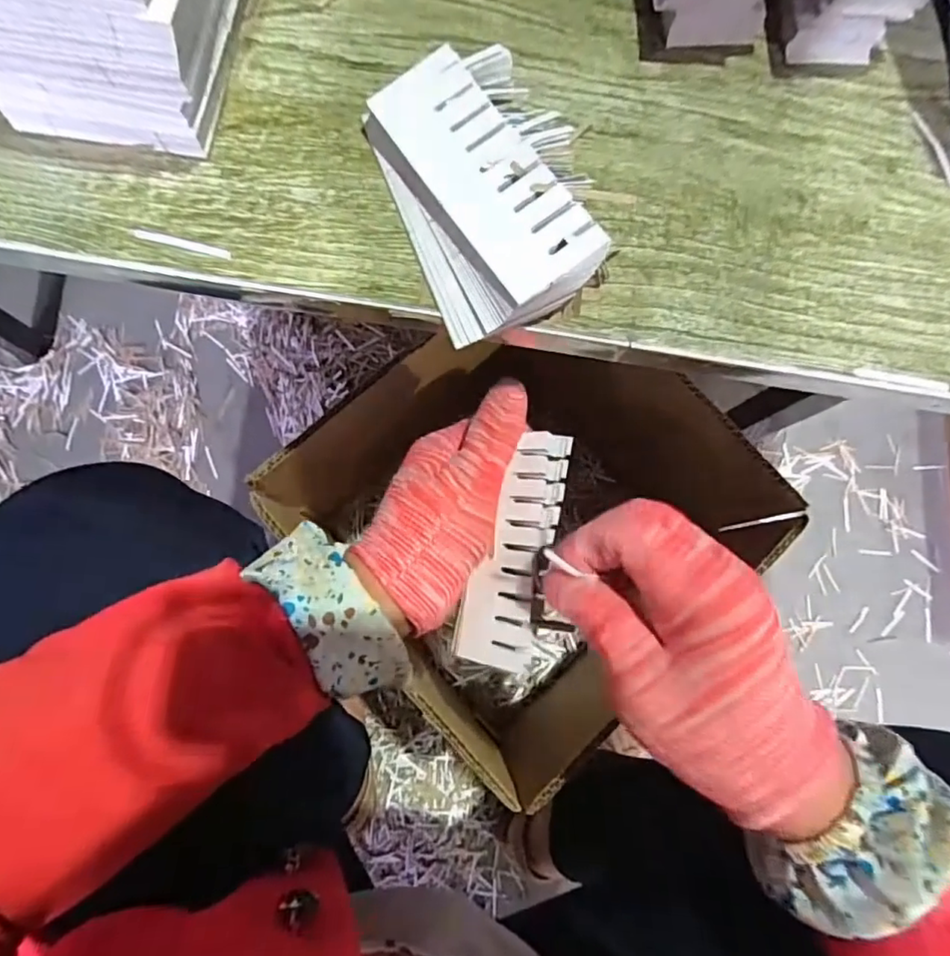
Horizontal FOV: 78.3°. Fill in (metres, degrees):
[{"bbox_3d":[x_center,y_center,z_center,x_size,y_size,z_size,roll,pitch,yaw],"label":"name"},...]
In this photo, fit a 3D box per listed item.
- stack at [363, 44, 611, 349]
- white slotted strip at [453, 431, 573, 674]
[{"bbox_3d":[0.005,-0.117,0.231,0.071,0.034,0.117,-21,83,-5],"label":"stack"},{"bbox_3d":[0.022,0.034,0.283,0.034,0.020,0.114,16,90,0],"label":"white slotted strip"}]

